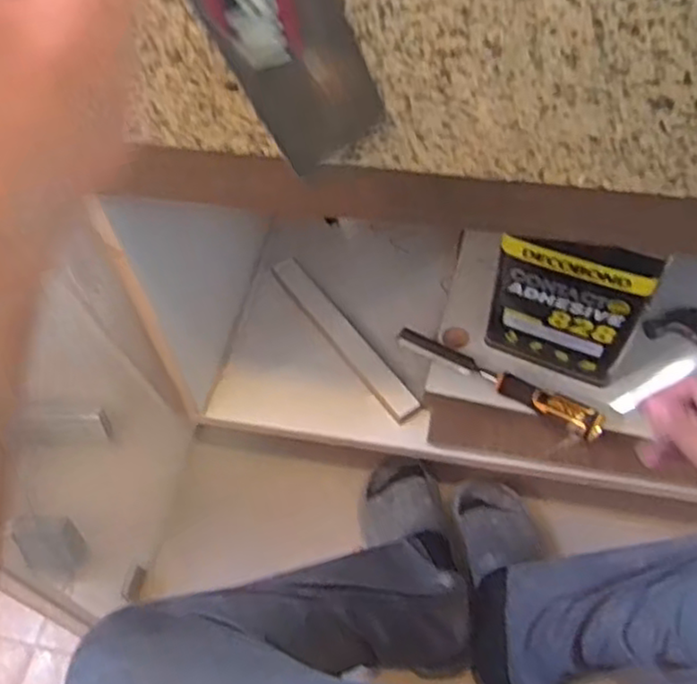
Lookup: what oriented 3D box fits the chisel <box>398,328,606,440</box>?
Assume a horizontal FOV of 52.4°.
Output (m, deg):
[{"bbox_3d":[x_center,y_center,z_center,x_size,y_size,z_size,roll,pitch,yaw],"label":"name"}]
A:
[{"bbox_3d":[0.185,0.045,0.885,0.271,0.027,0.029,28,62,20],"label":"chisel"}]

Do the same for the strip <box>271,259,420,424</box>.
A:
[{"bbox_3d":[-0.009,-0.012,0.992,0.042,0.013,0.313,-31,60,-16],"label":"strip"}]

